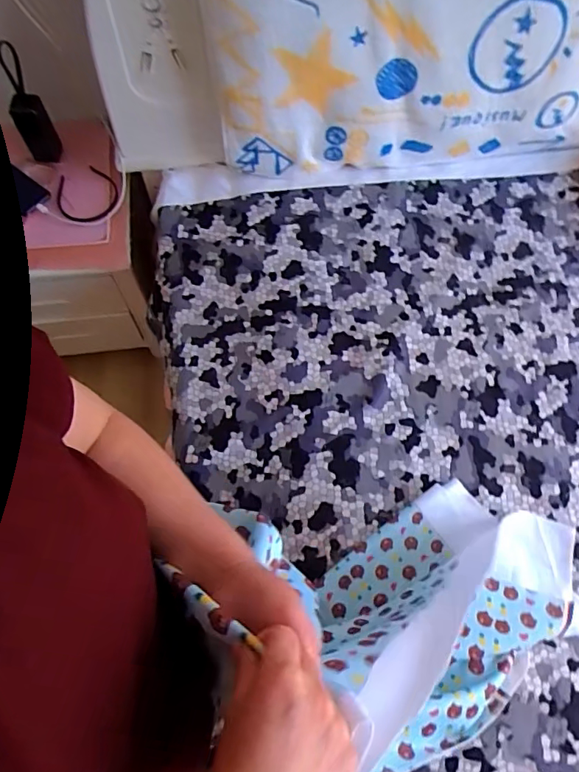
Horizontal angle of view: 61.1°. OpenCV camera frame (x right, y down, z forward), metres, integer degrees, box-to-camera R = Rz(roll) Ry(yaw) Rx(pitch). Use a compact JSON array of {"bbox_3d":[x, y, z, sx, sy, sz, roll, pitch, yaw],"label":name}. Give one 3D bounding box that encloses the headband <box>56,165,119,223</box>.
[{"bbox_3d":[-0.437,-0.413,1.059,0.126,0.018,0.144,-19,69,-10],"label":"headband"}]

